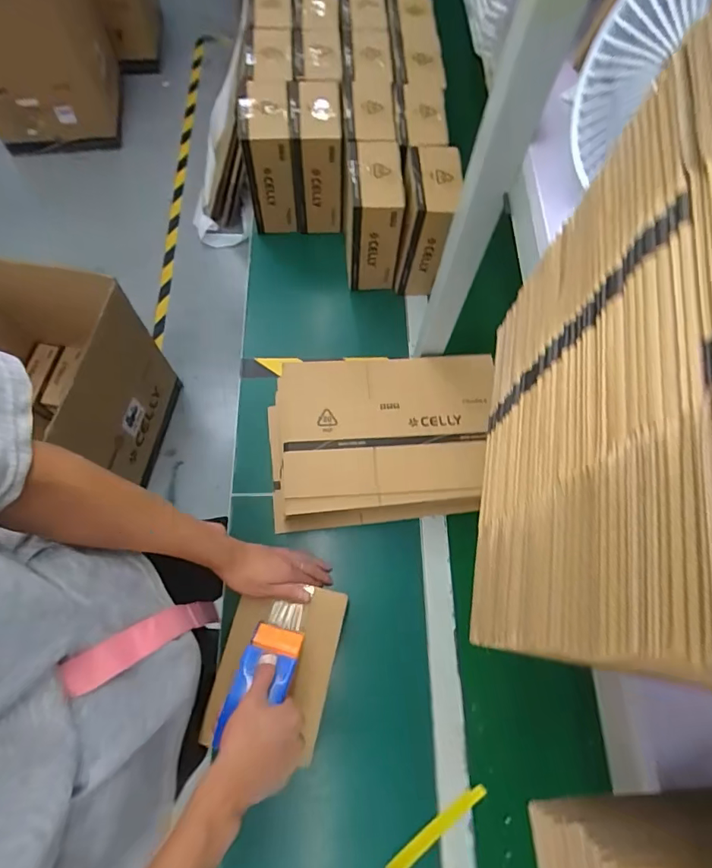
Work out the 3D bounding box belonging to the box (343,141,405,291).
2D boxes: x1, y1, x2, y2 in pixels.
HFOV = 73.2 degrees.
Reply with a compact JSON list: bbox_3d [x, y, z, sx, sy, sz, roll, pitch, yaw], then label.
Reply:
[{"bbox_3d":[0.024,-0.379,0.843,0.091,0.187,0.152,-3,69,-4],"label":"box"}]

